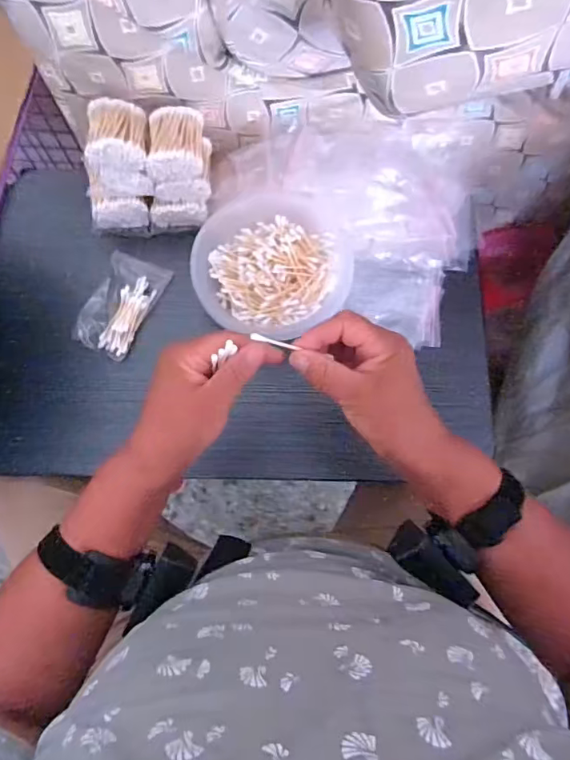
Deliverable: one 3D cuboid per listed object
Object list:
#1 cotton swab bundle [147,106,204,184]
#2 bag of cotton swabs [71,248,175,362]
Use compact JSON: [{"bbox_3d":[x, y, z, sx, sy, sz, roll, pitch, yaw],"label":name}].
[{"bbox_3d":[-0.118,-0.258,0.537,0.057,0.038,0.077,-5,74,0],"label":"cotton swab bundle"},{"bbox_3d":[-0.191,-0.090,0.577,0.070,0.014,0.122,23,76,7],"label":"bag of cotton swabs"}]

